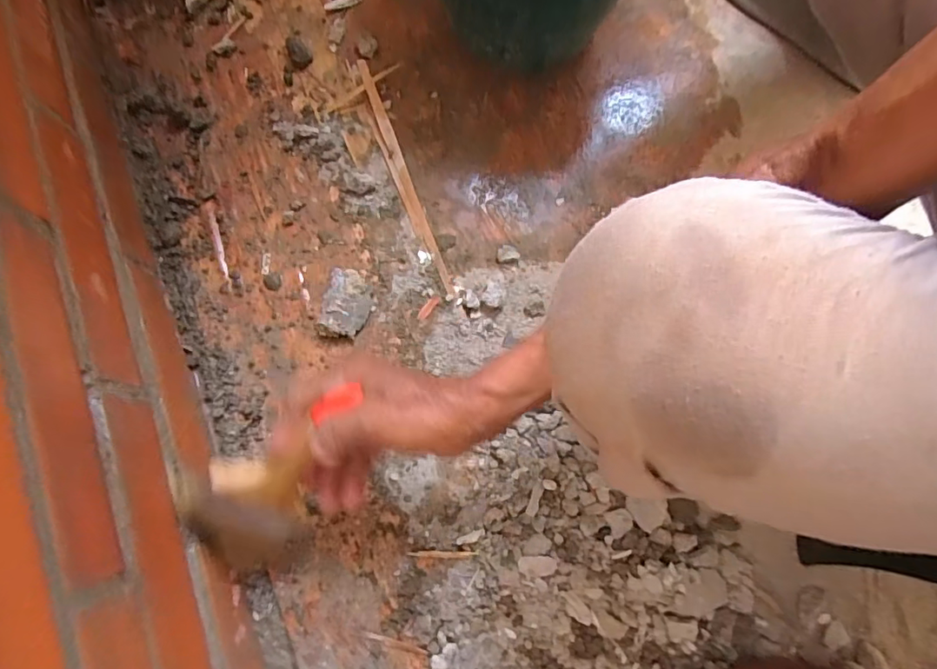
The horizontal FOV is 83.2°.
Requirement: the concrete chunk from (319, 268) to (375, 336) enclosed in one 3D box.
[{"bbox_3d":[-0.114,-0.030,0.501,0.043,0.018,0.059,16,77,2],"label":"concrete chunk"}]

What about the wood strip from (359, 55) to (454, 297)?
[{"bbox_3d":[-0.068,-0.160,0.533,0.017,0.008,0.257,-22,83,7],"label":"wood strip"}]

